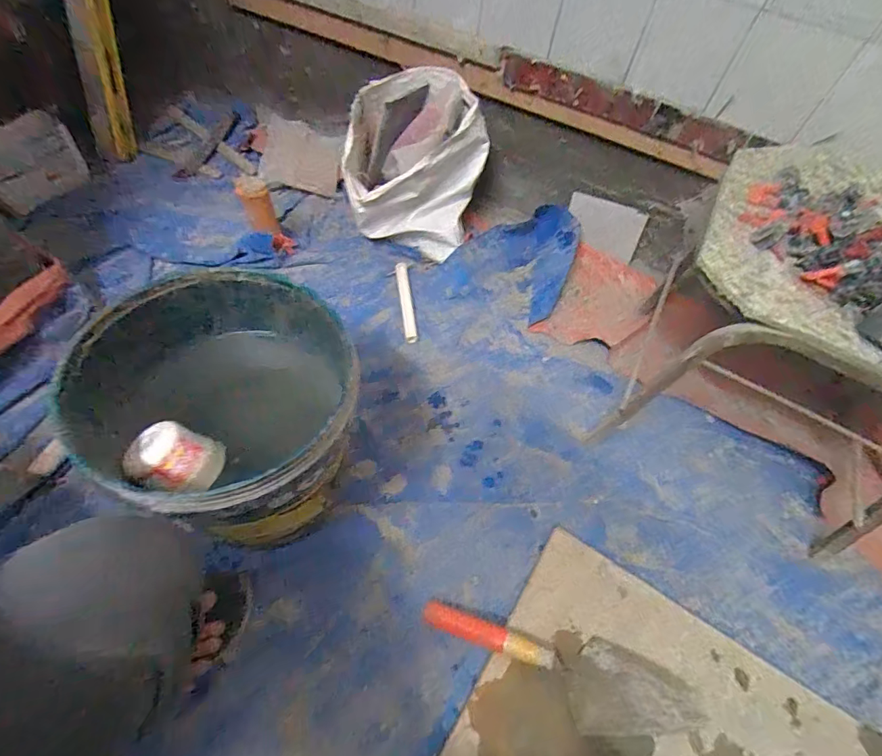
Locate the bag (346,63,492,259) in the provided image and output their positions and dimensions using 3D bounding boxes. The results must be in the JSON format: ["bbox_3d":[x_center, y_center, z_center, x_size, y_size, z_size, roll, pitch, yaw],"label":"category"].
[{"bbox_3d":[-0.056,-0.443,0.950,0.282,0.292,0.209,3,57,-4],"label":"bag"}]

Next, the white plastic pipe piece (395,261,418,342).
[{"bbox_3d":[-0.077,-0.165,0.979,0.029,0.025,0.207,-7,70,-9],"label":"white plastic pipe piece"}]

